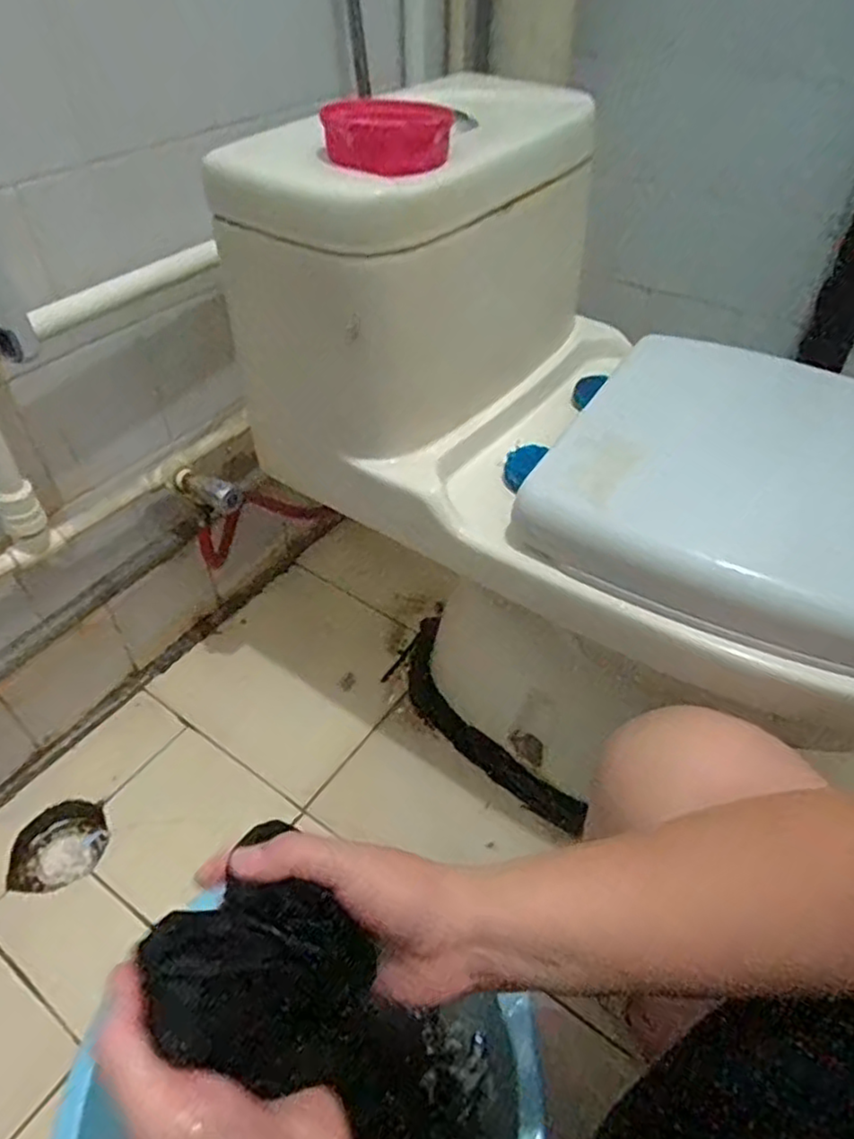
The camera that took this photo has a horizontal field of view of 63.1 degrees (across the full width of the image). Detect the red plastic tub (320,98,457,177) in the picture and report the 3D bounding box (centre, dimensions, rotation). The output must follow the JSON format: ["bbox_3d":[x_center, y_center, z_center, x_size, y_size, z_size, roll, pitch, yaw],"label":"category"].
[{"bbox_3d":[-0.027,-0.311,0.495,0.087,0.036,0.079,-2,45,-2],"label":"red plastic tub"}]

